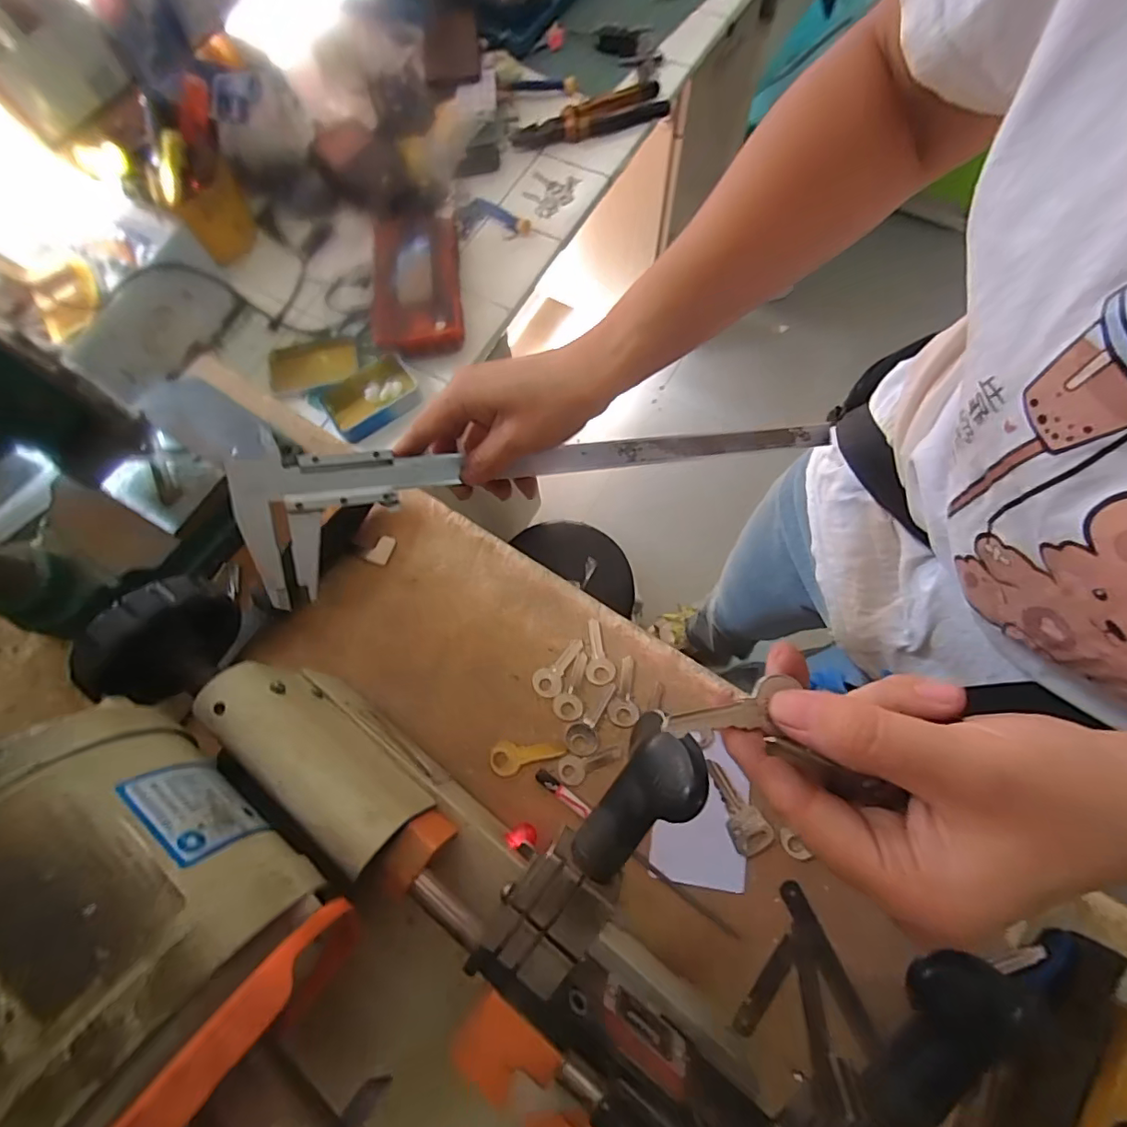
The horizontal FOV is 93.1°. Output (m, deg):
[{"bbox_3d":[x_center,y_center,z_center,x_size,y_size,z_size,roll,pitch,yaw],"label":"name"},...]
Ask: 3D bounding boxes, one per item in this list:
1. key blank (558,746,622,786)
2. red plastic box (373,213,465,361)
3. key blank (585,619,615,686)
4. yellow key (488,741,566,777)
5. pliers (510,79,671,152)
[{"bbox_3d":[0.016,0.121,0.321,0.039,0.004,0.017,-17,72,-3],"label":"key blank"},{"bbox_3d":[-0.168,-0.324,0.607,0.096,0.044,0.180,-8,72,-1],"label":"red plastic box"},{"bbox_3d":[0.022,0.056,0.340,0.018,0.004,0.041,-7,72,0],"label":"key blank"},{"bbox_3d":[-0.022,0.116,0.323,0.044,0.004,0.019,-8,72,-1],"label":"yellow key"},{"bbox_3d":[0.037,-0.584,0.697,0.213,0.017,0.060,-25,73,-6],"label":"pliers"}]

